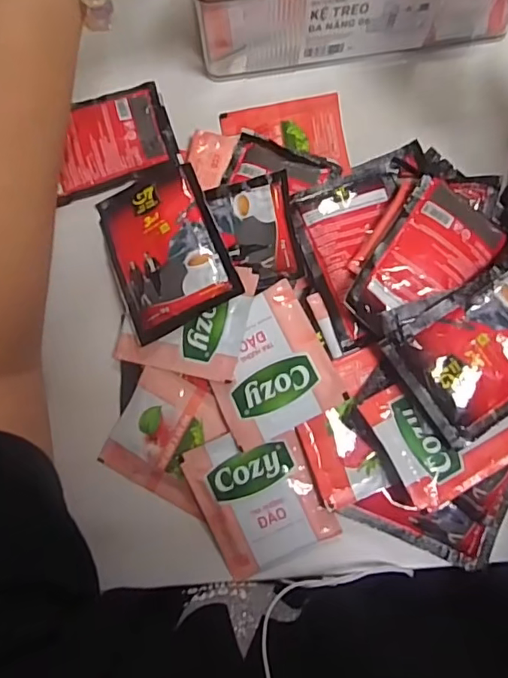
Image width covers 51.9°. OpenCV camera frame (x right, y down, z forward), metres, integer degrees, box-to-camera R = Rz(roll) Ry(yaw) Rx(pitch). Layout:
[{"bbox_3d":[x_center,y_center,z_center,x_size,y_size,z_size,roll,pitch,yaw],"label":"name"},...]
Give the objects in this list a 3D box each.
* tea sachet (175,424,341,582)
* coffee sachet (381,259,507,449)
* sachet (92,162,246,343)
[{"bbox_3d":[0.003,0.085,0.285,0.064,0.004,0.073,-24,87,0],"label":"tea sachet"},{"bbox_3d":[0.125,-0.001,0.277,0.098,0.010,0.072,-34,82,-6],"label":"coffee sachet"},{"bbox_3d":[-0.053,-0.054,0.305,0.067,0.009,0.096,-25,71,6],"label":"sachet"}]

